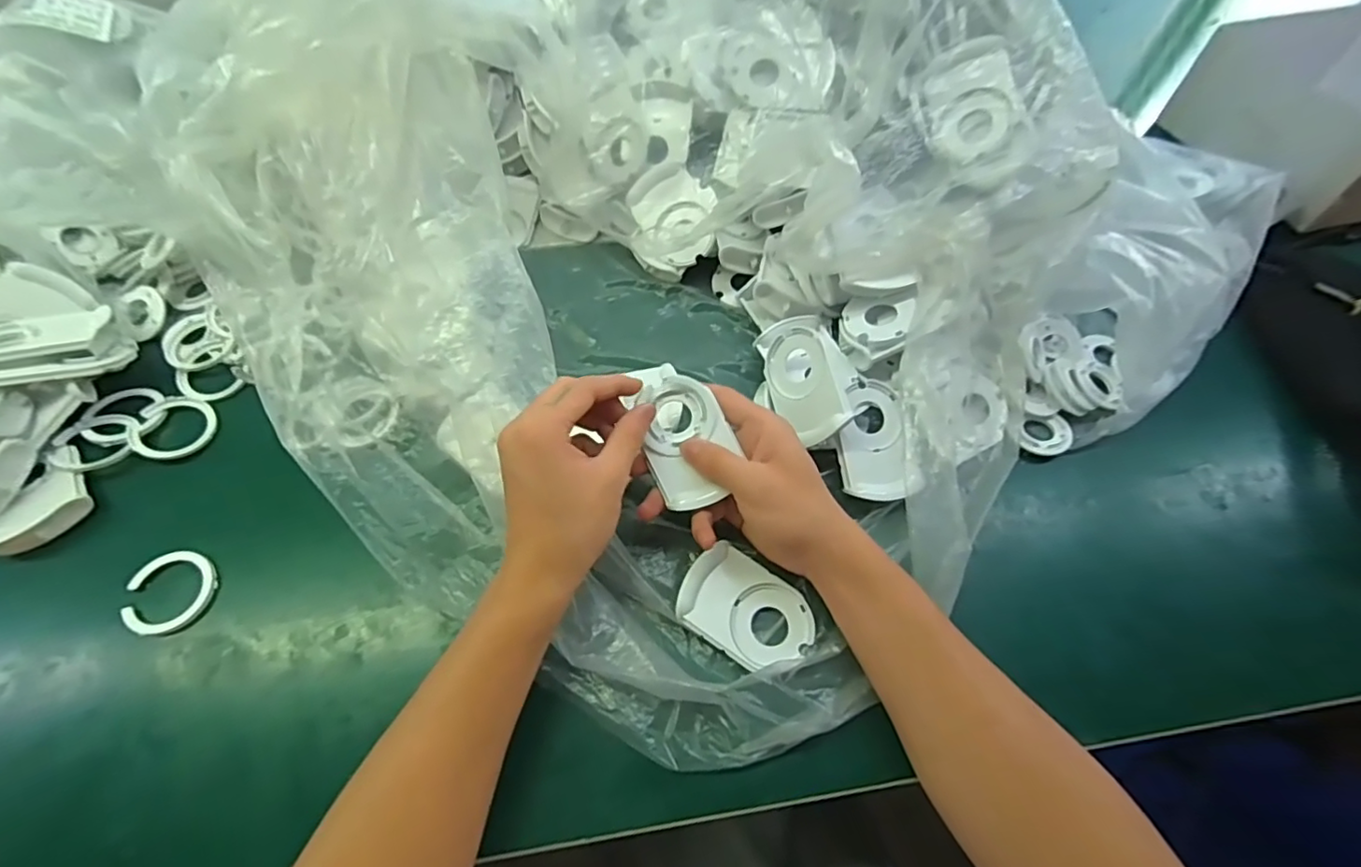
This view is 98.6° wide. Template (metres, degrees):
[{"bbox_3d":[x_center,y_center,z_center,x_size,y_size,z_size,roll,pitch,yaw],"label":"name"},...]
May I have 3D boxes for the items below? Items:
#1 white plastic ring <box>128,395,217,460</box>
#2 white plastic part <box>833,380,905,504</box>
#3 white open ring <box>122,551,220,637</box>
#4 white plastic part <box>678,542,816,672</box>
[{"bbox_3d":[-0.368,-0.007,0.427,0.048,0.008,0.053,-9,63,-23],"label":"white plastic ring"},{"bbox_3d":[0.133,0.002,0.412,0.047,0.020,0.089,5,61,2],"label":"white plastic part"},{"bbox_3d":[-0.321,0.100,0.368,0.051,0.006,0.051,1,61,-1],"label":"white open ring"},{"bbox_3d":[0.042,0.108,0.365,0.080,0.025,0.060,30,64,15],"label":"white plastic part"}]

